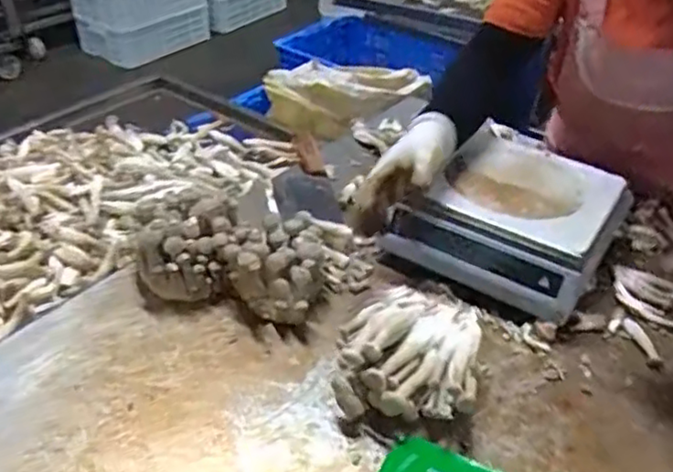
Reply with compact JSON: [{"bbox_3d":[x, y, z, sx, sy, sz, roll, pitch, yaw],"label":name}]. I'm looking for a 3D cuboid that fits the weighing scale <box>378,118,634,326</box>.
[{"bbox_3d":[0.248,-0.020,0.880,0.218,0.123,0.260,24,42,25],"label":"weighing scale"}]

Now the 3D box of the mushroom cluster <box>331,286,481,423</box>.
[{"bbox_3d":[0.076,0.130,0.704,0.138,0.089,0.156,7,38,6],"label":"mushroom cluster"}]

